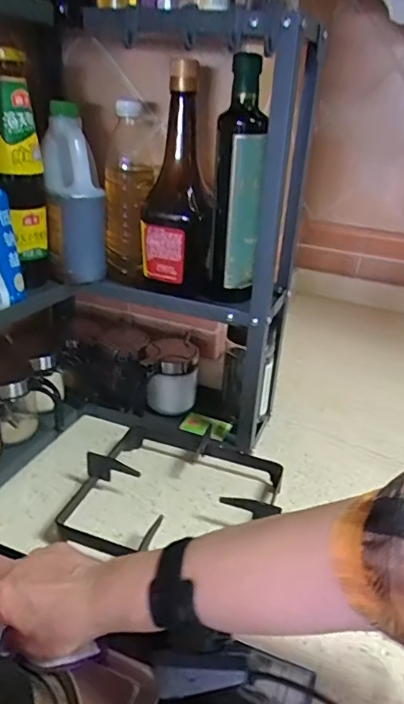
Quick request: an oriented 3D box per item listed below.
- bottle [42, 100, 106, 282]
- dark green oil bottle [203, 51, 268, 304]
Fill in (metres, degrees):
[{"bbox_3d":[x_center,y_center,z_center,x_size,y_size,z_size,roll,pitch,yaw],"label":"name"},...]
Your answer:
[{"bbox_3d":[-0.168,-0.210,0.700,0.071,0.209,0.071,-5,28,-18],"label":"bottle"},{"bbox_3d":[0.045,-0.203,0.646,0.059,0.274,0.059,7,27,5],"label":"dark green oil bottle"}]

